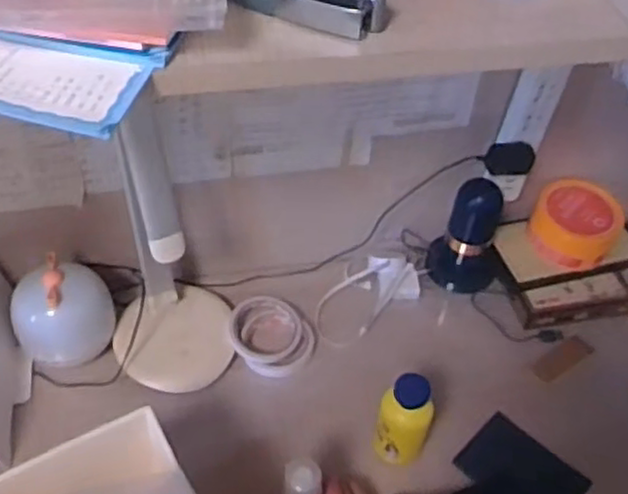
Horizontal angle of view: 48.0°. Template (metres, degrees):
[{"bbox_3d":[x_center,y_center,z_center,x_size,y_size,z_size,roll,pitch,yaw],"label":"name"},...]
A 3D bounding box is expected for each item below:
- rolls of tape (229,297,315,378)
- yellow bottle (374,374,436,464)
[{"bbox_3d":[-0.059,0.112,0.896,0.118,0.033,0.087,37,55,26],"label":"rolls of tape"},{"bbox_3d":[0.098,0.188,0.767,0.057,0.116,0.046,24,51,18],"label":"yellow bottle"}]

